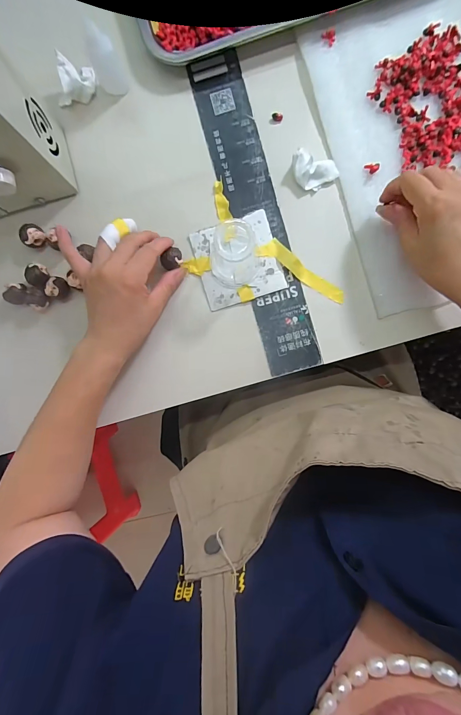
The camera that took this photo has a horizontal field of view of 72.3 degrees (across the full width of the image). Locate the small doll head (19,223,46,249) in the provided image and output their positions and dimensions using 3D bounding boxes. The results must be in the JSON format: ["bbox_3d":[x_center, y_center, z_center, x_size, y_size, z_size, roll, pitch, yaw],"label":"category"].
[{"bbox_3d":[-0.221,-0.135,0.356,0.021,0.022,0.025,30,92,2],"label":"small doll head"}]

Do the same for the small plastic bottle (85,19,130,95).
[{"bbox_3d":[-0.132,-0.309,0.328,0.029,0.061,0.023,-25,89,3],"label":"small plastic bottle"}]

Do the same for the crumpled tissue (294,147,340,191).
[{"bbox_3d":[0.090,-0.204,0.343,0.050,0.017,0.037,30,92,2],"label":"crumpled tissue"}]

